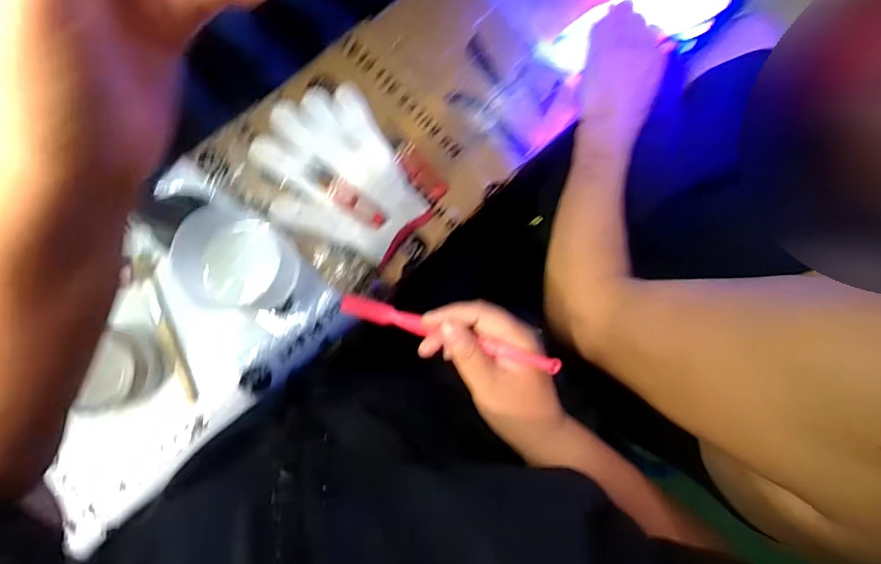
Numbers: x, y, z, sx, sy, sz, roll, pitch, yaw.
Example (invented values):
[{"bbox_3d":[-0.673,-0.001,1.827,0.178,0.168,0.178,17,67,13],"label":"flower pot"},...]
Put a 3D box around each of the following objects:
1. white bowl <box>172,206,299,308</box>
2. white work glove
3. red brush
[{"bbox_3d":[-0.192,-0.025,0.486,0.094,0.085,0.098,0,85,-4],"label":"white bowl"},{"bbox_3d":[-0.112,-0.112,0.536,0.138,0.012,0.192,-31,88,-6],"label":"white work glove"},{"bbox_3d":[0.004,0.038,0.378,0.171,0.012,0.016,15,87,13],"label":"red brush"}]

